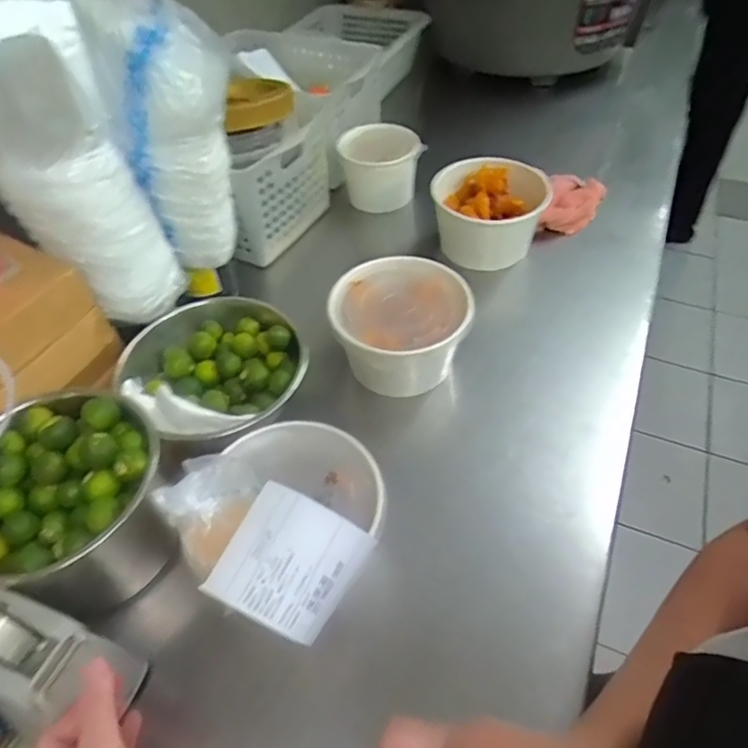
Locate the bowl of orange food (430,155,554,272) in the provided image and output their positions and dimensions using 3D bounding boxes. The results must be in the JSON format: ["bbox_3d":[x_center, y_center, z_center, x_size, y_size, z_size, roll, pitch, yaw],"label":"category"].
[{"bbox_3d":[0.139,-0.191,0.676,0.129,0.092,0.133,-1,50,2],"label":"bowl of orange food"}]

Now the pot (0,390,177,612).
[{"bbox_3d":[-0.232,0.106,0.426,0.146,0.114,0.144,-1,50,2],"label":"pot"}]

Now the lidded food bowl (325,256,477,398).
[{"bbox_3d":[0.026,-0.046,0.557,0.130,0.091,0.134,-1,50,2],"label":"lidded food bowl"}]

